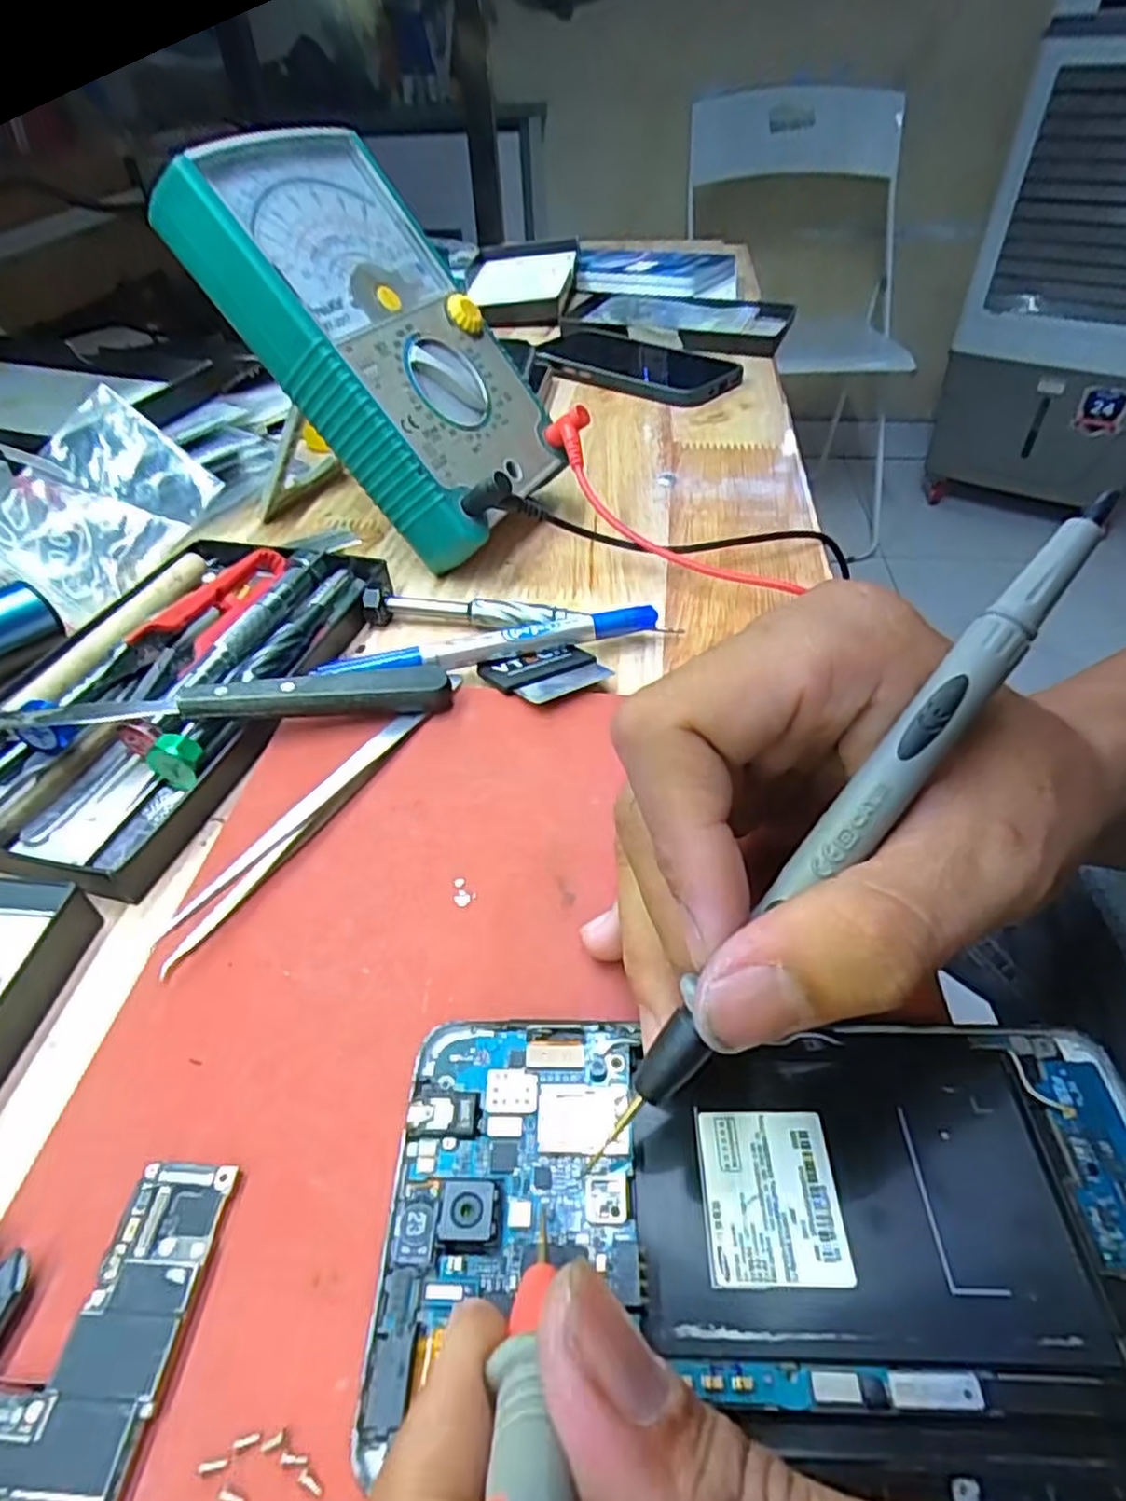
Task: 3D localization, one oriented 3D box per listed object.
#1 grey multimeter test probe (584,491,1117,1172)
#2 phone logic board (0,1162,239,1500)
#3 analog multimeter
[{"bbox_3d":[0.050,0.018,0.134,0.010,0.010,0.145,40,97,35],"label":"grey multimeter test probe"},{"bbox_3d":[-0.084,0.104,0.131,0.032,0.004,0.055,2,44,5],"label":"phone logic board"},{"bbox_3d":[-0.073,-0.176,0.321,0.035,0.165,0.104,-20,26,48],"label":"analog multimeter"}]

